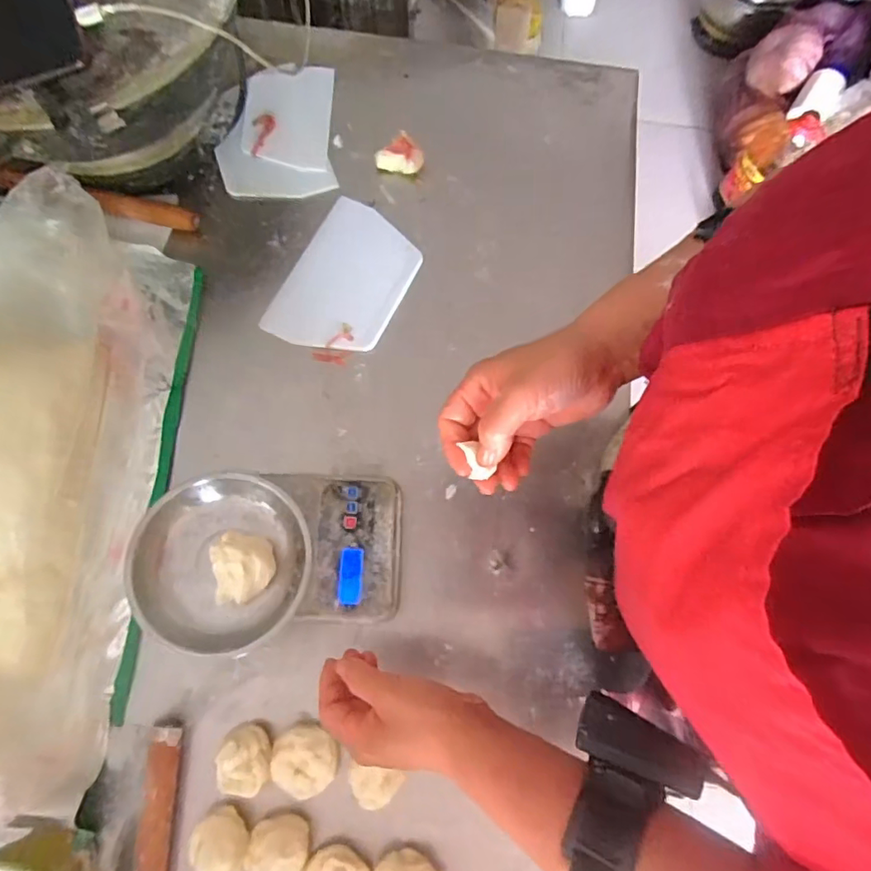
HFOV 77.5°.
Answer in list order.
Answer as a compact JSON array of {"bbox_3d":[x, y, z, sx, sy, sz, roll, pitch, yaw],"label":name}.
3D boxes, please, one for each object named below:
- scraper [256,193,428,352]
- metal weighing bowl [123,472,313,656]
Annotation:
[{"bbox_3d":[-0.097,-0.176,0.613,0.124,0.010,0.183,25,75,5],"label":"scraper"},{"bbox_3d":[-0.183,0.108,0.471,0.142,0.040,0.144,1,74,-2],"label":"metal weighing bowl"}]

